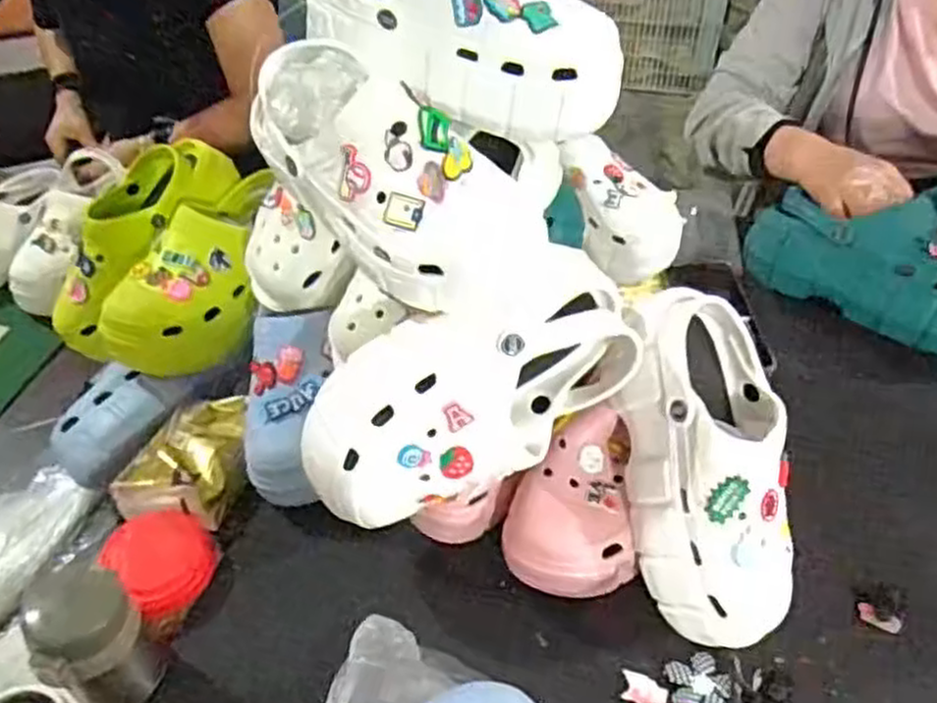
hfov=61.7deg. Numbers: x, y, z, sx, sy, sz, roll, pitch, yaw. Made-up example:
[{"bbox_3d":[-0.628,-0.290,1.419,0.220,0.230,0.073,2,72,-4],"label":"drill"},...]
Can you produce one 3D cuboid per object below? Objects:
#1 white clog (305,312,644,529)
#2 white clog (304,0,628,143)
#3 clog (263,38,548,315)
[{"bbox_3d":[-0.007,0.027,0.590,0.256,0.131,0.091,-24,27,-4],"label":"white clog"},{"bbox_3d":[-0.003,-0.248,0.586,0.250,0.107,0.089,26,51,7],"label":"white clog"},{"bbox_3d":[-0.055,-0.132,0.545,0.247,0.096,0.105,43,58,6],"label":"clog"}]

